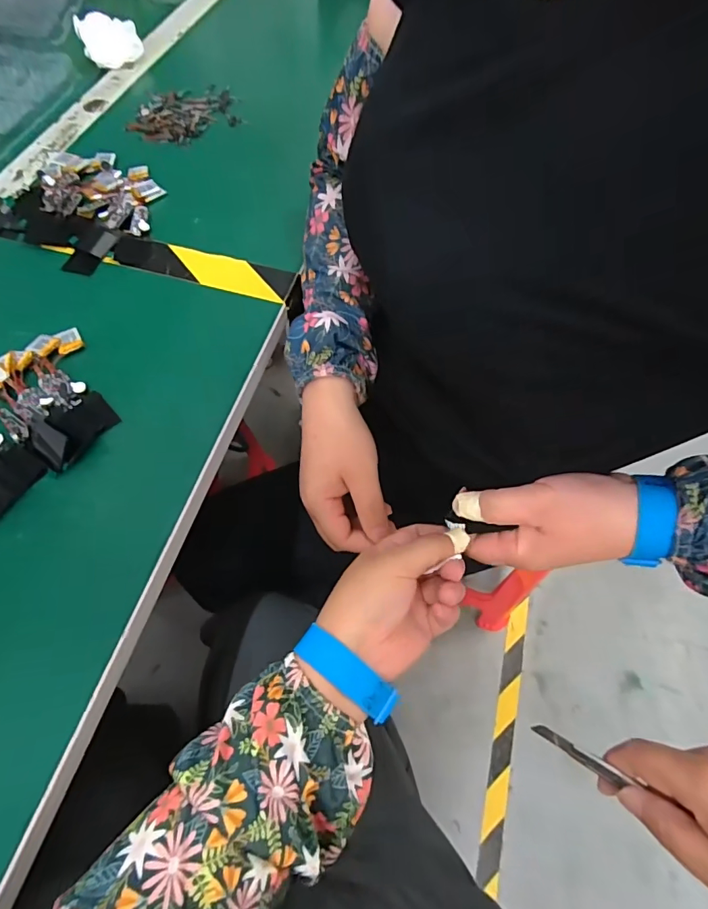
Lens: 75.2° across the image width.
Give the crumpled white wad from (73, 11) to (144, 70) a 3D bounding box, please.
[{"bbox_3d":[-0.300,-0.508,0.565,0.071,0.038,0.057,-19,64,-11],"label":"crumpled white wad"}]

